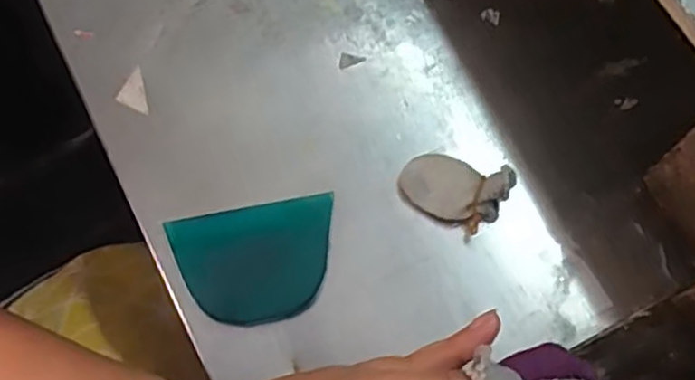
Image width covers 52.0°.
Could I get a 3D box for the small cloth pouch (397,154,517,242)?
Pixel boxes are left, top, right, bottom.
[{"bbox_3d":[0.054,0.000,0.362,0.053,0.022,0.033,21,73,7],"label":"small cloth pouch"}]

